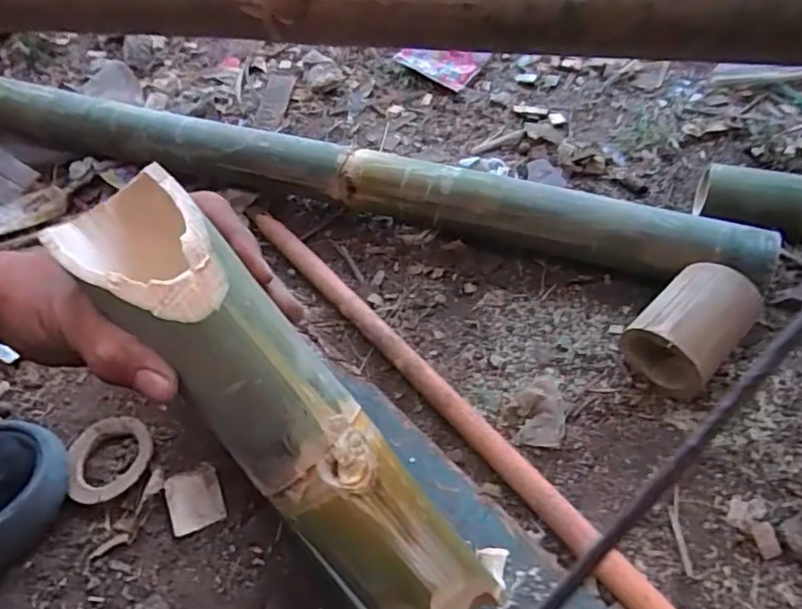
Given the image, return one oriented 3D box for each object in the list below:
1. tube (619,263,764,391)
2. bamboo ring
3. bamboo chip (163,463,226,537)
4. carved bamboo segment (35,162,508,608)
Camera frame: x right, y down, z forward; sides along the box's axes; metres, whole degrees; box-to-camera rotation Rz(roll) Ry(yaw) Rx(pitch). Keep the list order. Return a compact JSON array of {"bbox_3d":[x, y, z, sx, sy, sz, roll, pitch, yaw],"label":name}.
[{"bbox_3d":[0.231,0.020,0.470,0.096,0.068,0.070,-38,61,-20],"label":"tube"},{"bbox_3d":[-0.232,0.120,0.466,0.063,0.012,0.068,-4,51,5],"label":"bamboo ring"},{"bbox_3d":[-0.159,0.149,0.450,0.038,0.009,0.049,-23,57,-10],"label":"bamboo chip"},{"bbox_3d":[-0.052,0.058,0.277,0.059,0.050,0.271,-40,99,-22],"label":"carved bamboo segment"}]

